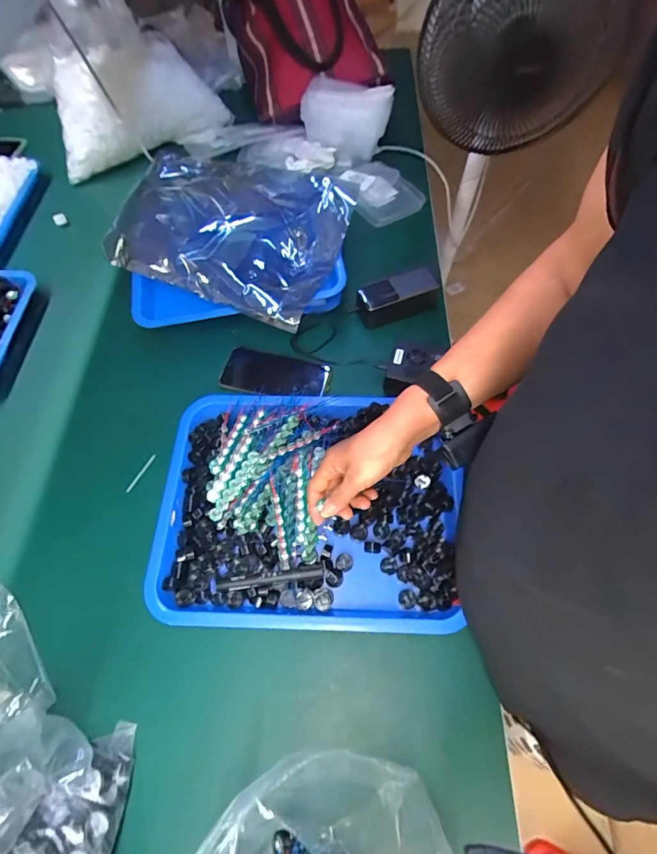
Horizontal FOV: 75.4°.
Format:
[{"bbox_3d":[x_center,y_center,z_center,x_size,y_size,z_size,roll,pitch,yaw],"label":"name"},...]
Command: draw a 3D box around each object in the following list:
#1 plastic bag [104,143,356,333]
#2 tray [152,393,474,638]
[{"bbox_3d":[-0.149,-0.322,0.663,0.334,0.113,0.272,21,65,12],"label":"plastic bag"},{"bbox_3d":[-0.029,0.092,0.540,0.370,0.052,0.296,1,62,1],"label":"tray"}]

